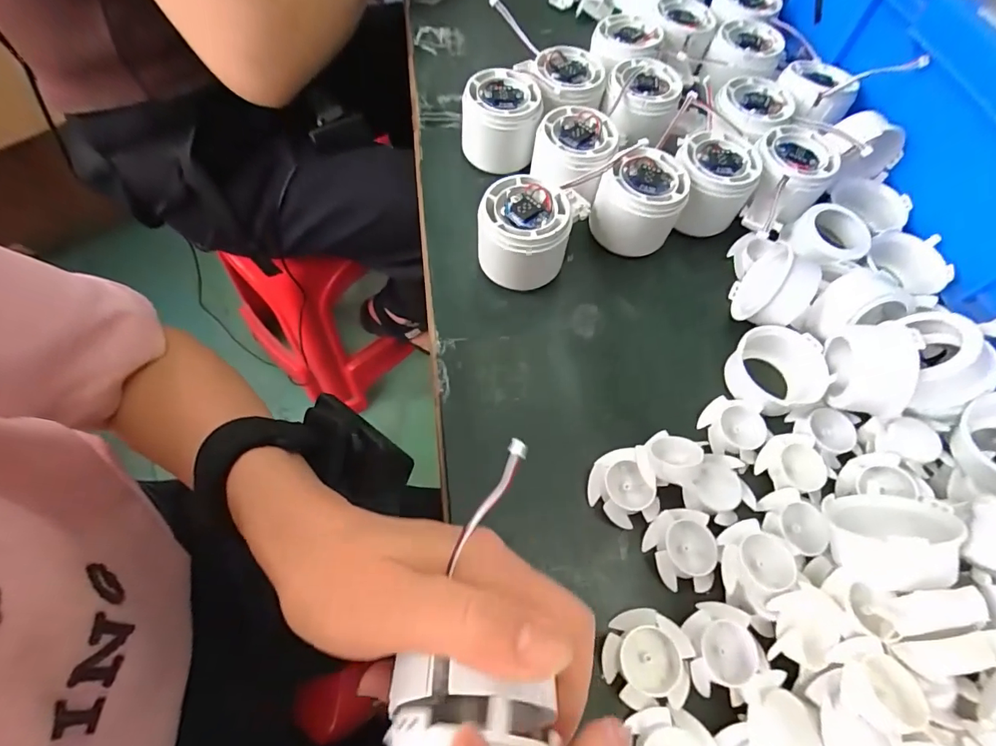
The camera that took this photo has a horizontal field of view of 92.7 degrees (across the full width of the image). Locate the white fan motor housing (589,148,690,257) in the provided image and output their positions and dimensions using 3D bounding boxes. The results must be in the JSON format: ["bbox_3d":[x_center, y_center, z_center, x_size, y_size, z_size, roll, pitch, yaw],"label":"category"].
[{"bbox_3d":[0.099,-0.119,0.334,0.056,0.050,0.055,23,65,8],"label":"white fan motor housing"}]

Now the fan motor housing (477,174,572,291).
[{"bbox_3d":[0.017,-0.089,0.311,0.056,0.050,0.052,1,64,-2],"label":"fan motor housing"}]

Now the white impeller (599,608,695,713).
[{"bbox_3d":[0.070,0.135,0.226,0.038,0.016,0.040,1,64,-2],"label":"white impeller"}]

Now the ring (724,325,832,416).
[{"bbox_3d":[0.174,-0.001,0.299,0.054,0.028,0.052,1,64,-2],"label":"ring"}]

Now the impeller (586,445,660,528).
[{"bbox_3d":[0.067,0.063,0.260,0.034,0.017,0.040,-7,64,-6],"label":"impeller"}]

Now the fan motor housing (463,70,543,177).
[{"bbox_3d":[0.001,-0.190,0.363,0.059,0.049,0.054,2,64,-2],"label":"fan motor housing"}]

